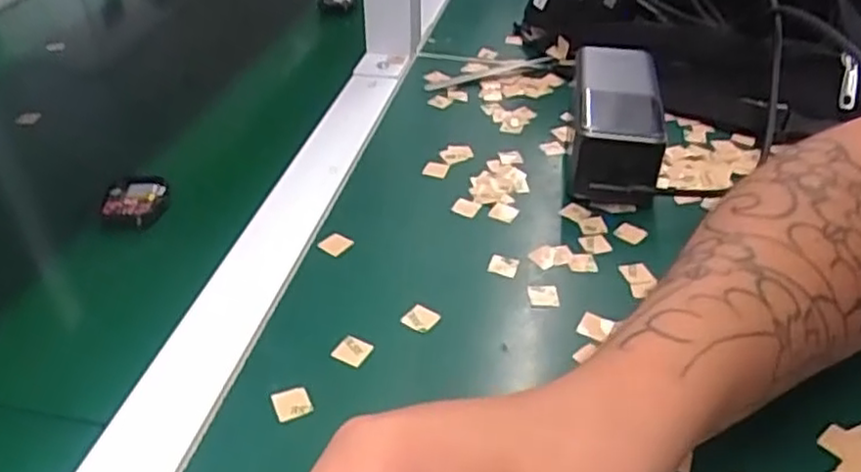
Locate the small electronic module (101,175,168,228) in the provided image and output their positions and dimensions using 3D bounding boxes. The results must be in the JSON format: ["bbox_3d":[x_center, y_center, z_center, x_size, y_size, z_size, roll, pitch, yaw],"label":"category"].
[{"bbox_3d":[-0.181,-0.022,0.437,0.039,0.008,0.043,-17,40,-20],"label":"small electronic module"}]

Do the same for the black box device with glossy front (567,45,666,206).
[{"bbox_3d":[0.121,-0.075,0.469,0.055,0.052,0.141,6,38,8],"label":"black box device with glossy front"}]

